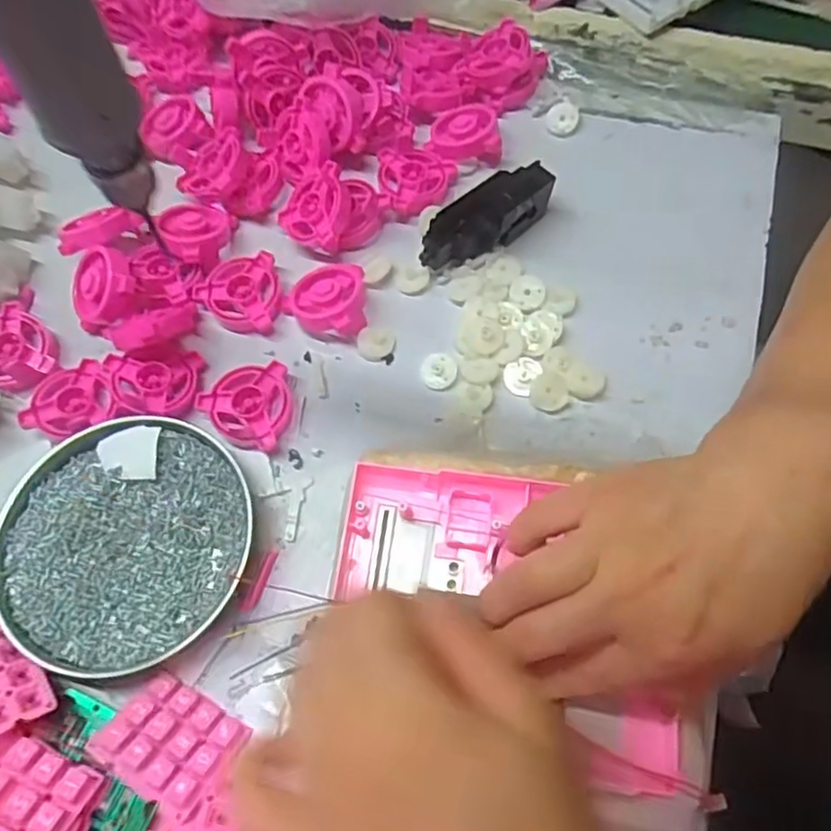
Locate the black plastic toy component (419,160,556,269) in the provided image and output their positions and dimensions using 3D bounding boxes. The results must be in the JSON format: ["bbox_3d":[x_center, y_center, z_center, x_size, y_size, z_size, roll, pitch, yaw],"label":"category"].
[{"bbox_3d":[0.043,-0.130,0.431,0.096,0.035,0.041,-38,72,-14],"label":"black plastic toy component"}]

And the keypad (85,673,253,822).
[{"bbox_3d":[-0.118,0.156,0.322,0.059,0.010,0.048,31,46,12],"label":"keypad"}]

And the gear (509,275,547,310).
[{"bbox_3d":[0.072,-0.080,0.427,0.022,0.004,0.025,7,67,4],"label":"gear"}]

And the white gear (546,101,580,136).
[{"bbox_3d":[0.106,-0.217,0.482,0.022,0.006,0.024,5,67,3],"label":"white gear"}]

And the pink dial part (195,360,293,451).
[{"bbox_3d":[-0.100,-0.003,0.397,0.054,0.015,0.051,-12,67,-4],"label":"pink dial part"}]

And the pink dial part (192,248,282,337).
[{"bbox_3d":[-0.112,-0.076,0.425,0.052,0.016,0.051,0,67,1],"label":"pink dial part"}]

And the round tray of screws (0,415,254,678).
[{"bbox_3d":[-0.159,0.067,0.363,0.127,0.019,0.133,21,69,9],"label":"round tray of screws"}]

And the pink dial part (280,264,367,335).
[{"bbox_3d":[-0.058,-0.072,0.419,0.051,0.023,0.056,-4,67,-1],"label":"pink dial part"}]

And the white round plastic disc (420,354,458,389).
[{"bbox_3d":[0.015,-0.027,0.410,0.022,0.005,0.023,0,67,1],"label":"white round plastic disc"}]

